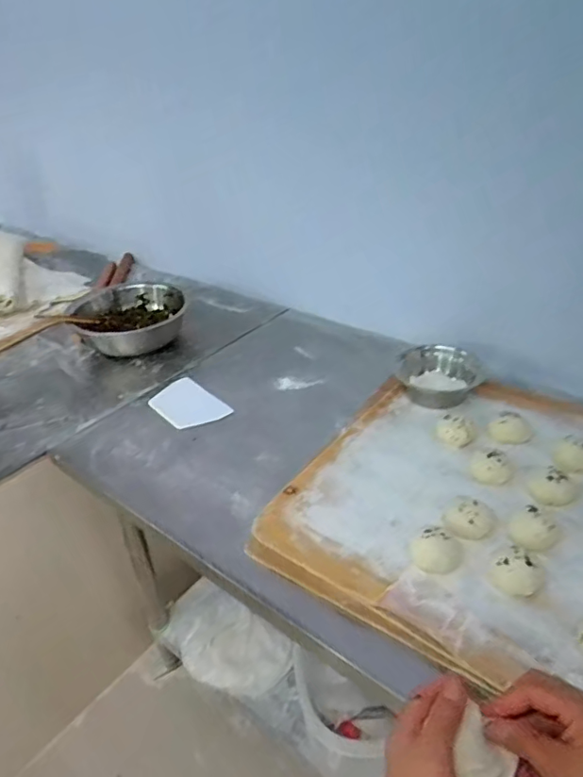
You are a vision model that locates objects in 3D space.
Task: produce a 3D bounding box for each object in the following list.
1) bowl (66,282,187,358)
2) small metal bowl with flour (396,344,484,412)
[{"bbox_3d":[-0.430,-0.178,1.430,0.246,0.122,0.244,-3,32,2],"label":"bowl"},{"bbox_3d":[0.307,-0.029,1.126,0.171,0.075,0.159,-3,32,2],"label":"small metal bowl with flour"}]

